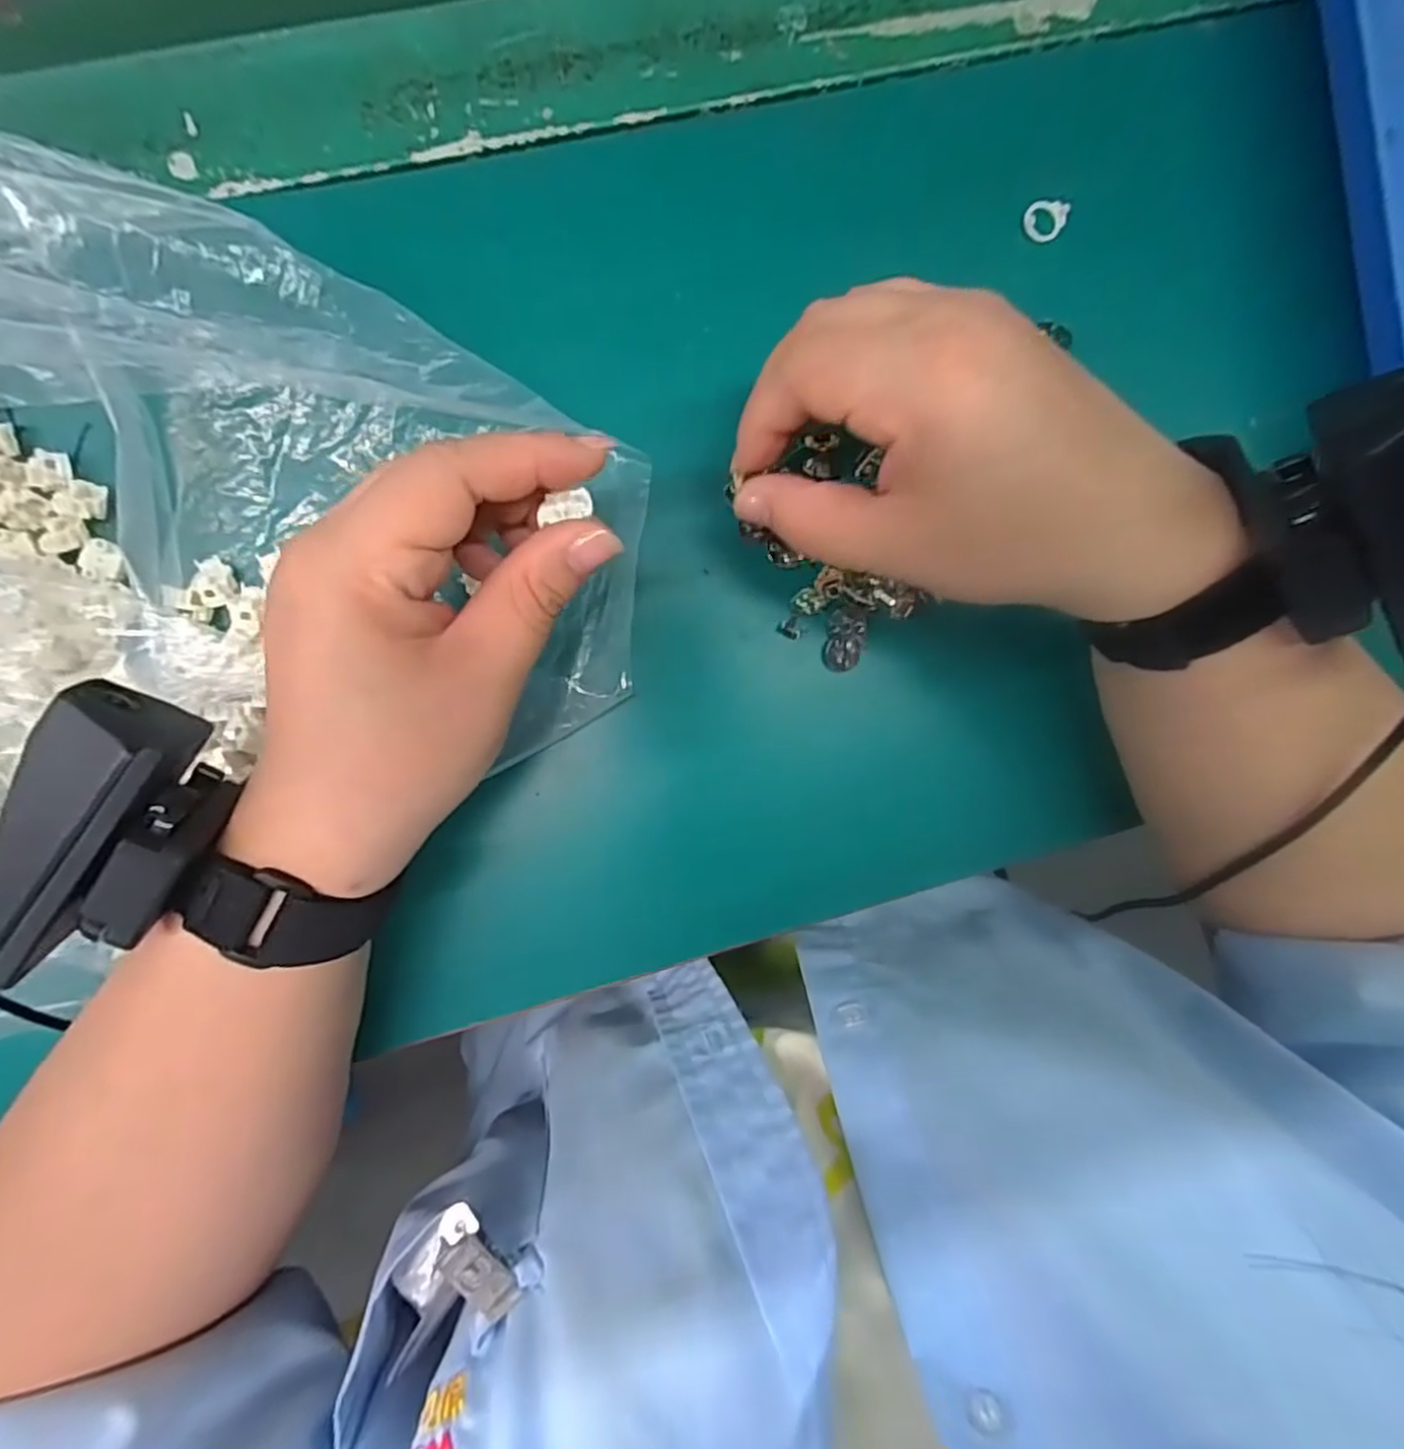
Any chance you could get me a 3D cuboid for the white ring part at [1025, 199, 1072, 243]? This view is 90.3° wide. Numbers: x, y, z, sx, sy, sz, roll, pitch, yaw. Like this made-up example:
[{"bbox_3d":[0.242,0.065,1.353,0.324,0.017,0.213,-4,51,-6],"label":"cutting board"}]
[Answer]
[{"bbox_3d":[0.133,-0.195,0.270,0.015,0.006,0.015,0,92,-7],"label":"white ring part"}]

